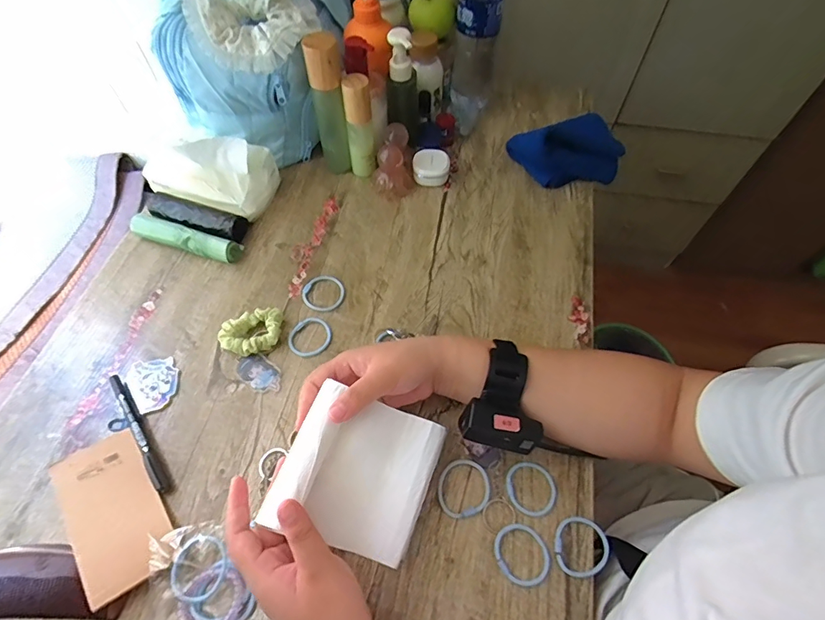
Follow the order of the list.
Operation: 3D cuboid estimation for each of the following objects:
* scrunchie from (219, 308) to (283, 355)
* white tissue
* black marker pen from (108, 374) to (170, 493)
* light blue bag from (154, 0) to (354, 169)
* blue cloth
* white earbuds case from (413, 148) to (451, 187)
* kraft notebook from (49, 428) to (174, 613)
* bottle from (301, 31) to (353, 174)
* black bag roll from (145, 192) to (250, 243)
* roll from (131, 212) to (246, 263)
[{"bbox_3d":[-0.177,0.026,0.500,0.069,0.021,0.049,-28,63,-15],"label":"scrunchie"},{"bbox_3d":[-0.043,0.133,0.370,0.117,0.027,0.116,25,71,-10],"label":"white tissue"},{"bbox_3d":[-0.273,0.118,0.441,0.013,0.017,0.139,-33,64,-17],"label":"black marker pen"},{"bbox_3d":[-0.221,-0.369,0.618,0.234,0.183,0.275,12,60,8],"label":"light blue bag"},{"bbox_3d":[0.223,-0.226,0.628,0.149,0.071,0.107,-19,61,-10],"label":"blue cloth"},{"bbox_3d":[0.027,-0.203,0.640,0.051,0.036,0.044,8,60,6],"label":"white earbuds case"},{"bbox_3d":[-0.265,0.175,0.396,0.069,0.006,0.137,-26,60,-31],"label":"kraft notebook"},{"bbox_3d":[-0.105,-0.259,0.578,0.040,0.175,0.032,-15,60,-8],"label":"bottle"},{"bbox_3d":[-0.285,-0.118,0.579,0.140,0.032,0.039,13,60,8],"label":"black bag roll"},{"bbox_3d":[-0.291,-0.093,0.563,0.149,0.032,0.029,15,61,9],"label":"roll"}]

